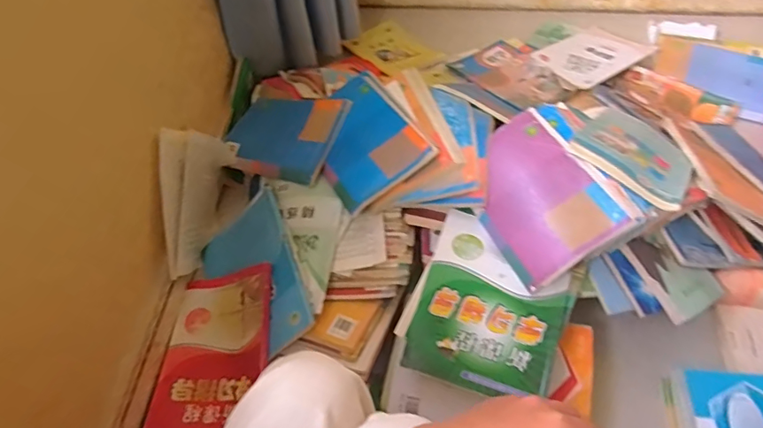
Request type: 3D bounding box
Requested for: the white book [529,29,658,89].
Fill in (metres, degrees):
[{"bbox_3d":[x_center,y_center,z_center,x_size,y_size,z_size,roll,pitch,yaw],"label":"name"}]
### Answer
[{"bbox_3d":[0.515,-0.391,1.240,0.264,0.014,0.177,-30,55,-23],"label":"white book"}]

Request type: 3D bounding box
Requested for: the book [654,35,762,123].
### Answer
[{"bbox_3d":[0.778,-0.325,1.184,0.258,0.018,0.179,23,68,11],"label":"book"}]

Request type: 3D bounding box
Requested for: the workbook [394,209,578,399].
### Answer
[{"bbox_3d":[0.162,0.144,0.767,0.224,0.021,0.250,23,67,12],"label":"workbook"}]

